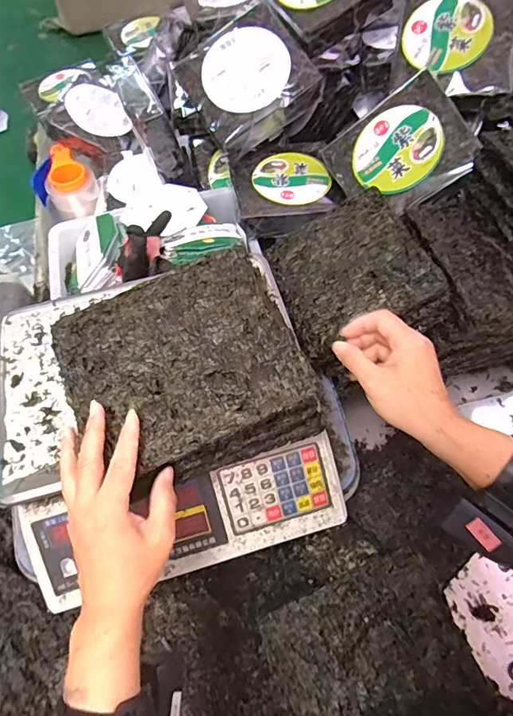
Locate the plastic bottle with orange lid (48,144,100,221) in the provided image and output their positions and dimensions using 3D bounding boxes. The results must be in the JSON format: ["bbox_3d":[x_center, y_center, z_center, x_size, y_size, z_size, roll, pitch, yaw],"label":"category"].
[{"bbox_3d":[-0.430,-0.412,1.056,0.110,0.085,0.163,-24,62,-10],"label":"plastic bottle with orange lid"}]

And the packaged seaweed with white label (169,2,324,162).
[{"bbox_3d":[-0.019,-0.499,0.810,0.202,0.048,0.205,-33,84,6],"label":"packaged seaweed with white label"}]

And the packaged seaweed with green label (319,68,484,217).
[{"bbox_3d":[0.222,-0.326,0.724,0.194,0.022,0.188,-32,71,23],"label":"packaged seaweed with green label"}]

